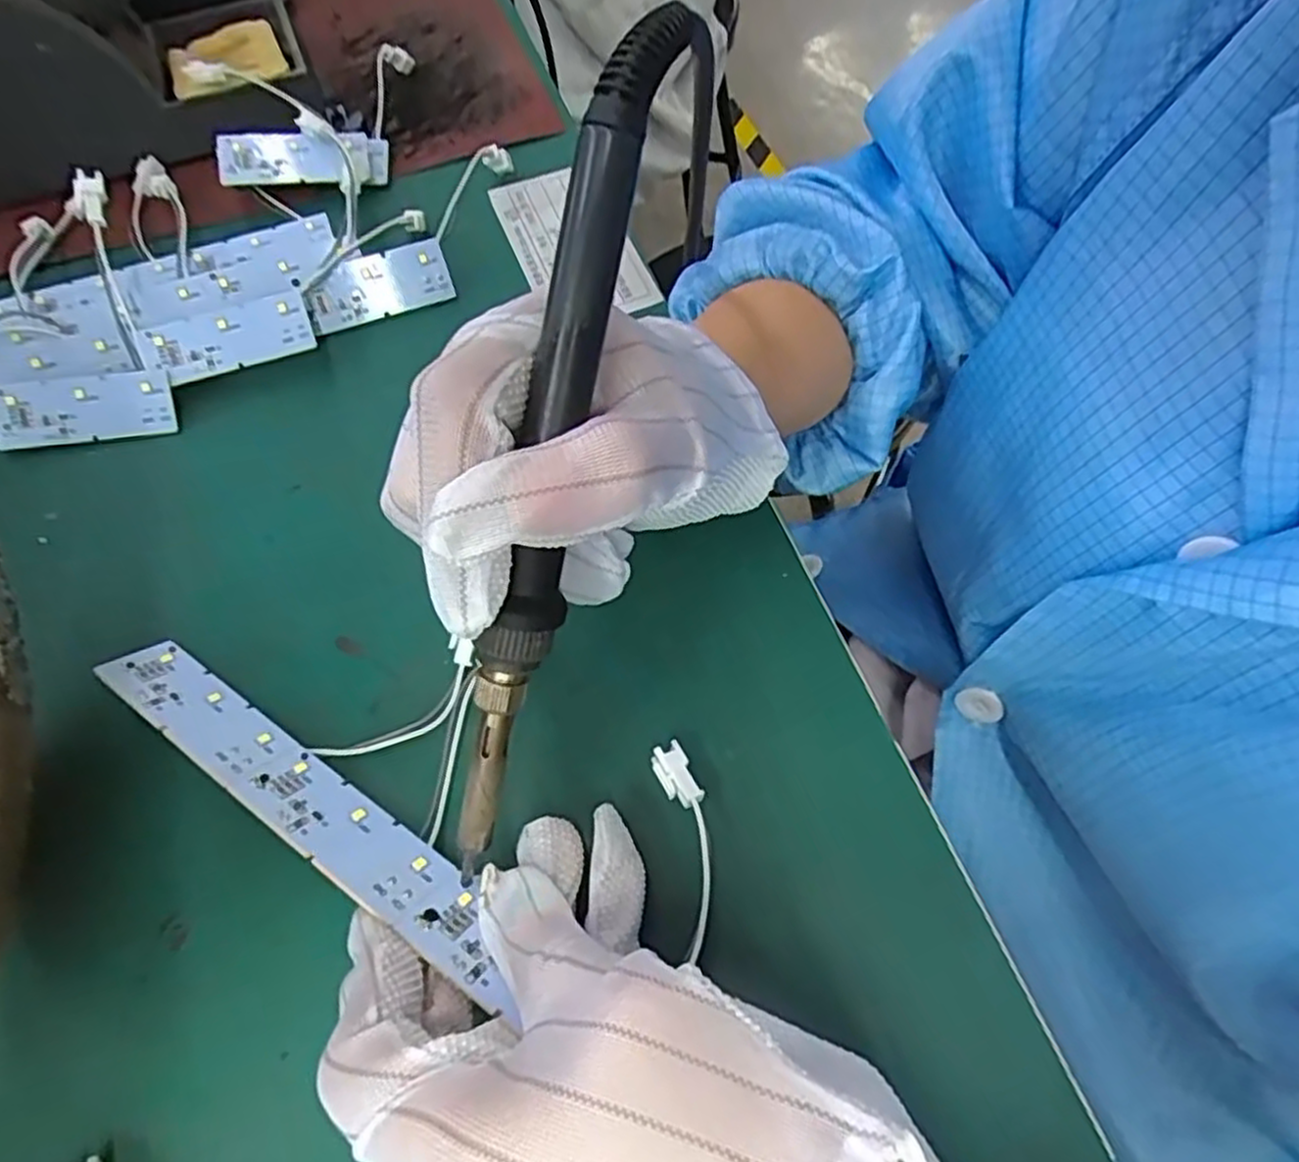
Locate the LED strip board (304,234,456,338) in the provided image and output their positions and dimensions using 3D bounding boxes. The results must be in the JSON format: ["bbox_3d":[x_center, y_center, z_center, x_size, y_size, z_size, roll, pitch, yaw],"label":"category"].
[{"bbox_3d":[-0.114,-0.124,0.319,0.059,0.024,0.004,-20,22,-9],"label":"LED strip board"}]

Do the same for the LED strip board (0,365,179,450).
[{"bbox_3d":[-0.220,-0.067,0.294,0.065,0.004,0.025,-10,93,-7],"label":"LED strip board"}]

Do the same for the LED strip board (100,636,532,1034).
[{"bbox_3d":[-0.101,0.061,0.220,0.155,0.004,0.024,30,32,20],"label":"LED strip board"}]

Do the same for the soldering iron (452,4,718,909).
[{"bbox_3d":[-0.018,-0.020,0.174,0.026,0.021,0.197,18,106,11],"label":"soldering iron"}]

